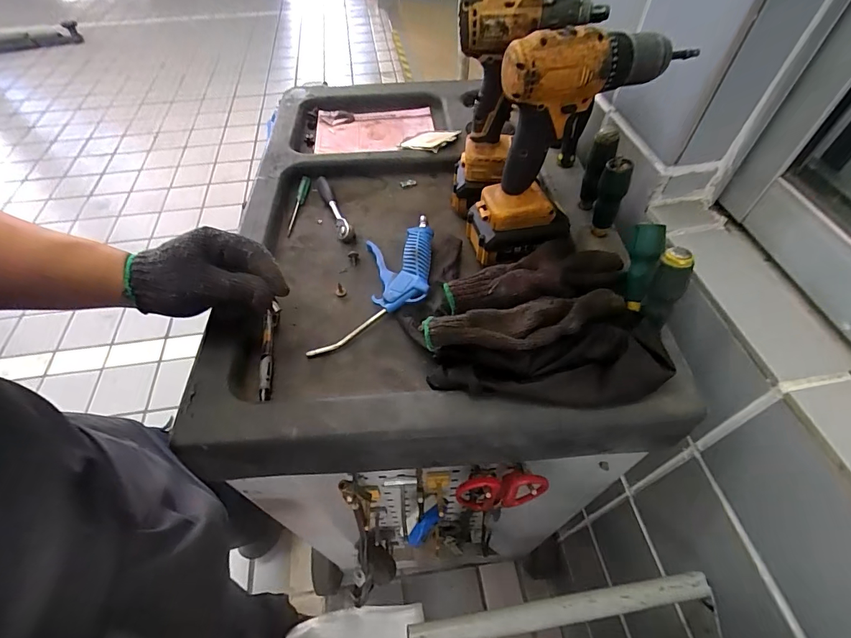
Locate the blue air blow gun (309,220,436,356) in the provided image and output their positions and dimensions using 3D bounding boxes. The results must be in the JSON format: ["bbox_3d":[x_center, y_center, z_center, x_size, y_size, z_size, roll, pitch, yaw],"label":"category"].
[{"bbox_3d":[-0.045,-0.048,0.487,0.097,0.028,0.218,8,54,7],"label":"blue air blow gun"}]

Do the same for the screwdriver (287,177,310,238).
[{"bbox_3d":[-0.184,-0.165,0.584,0.011,0.016,0.116,4,53,4],"label":"screwdriver"}]

